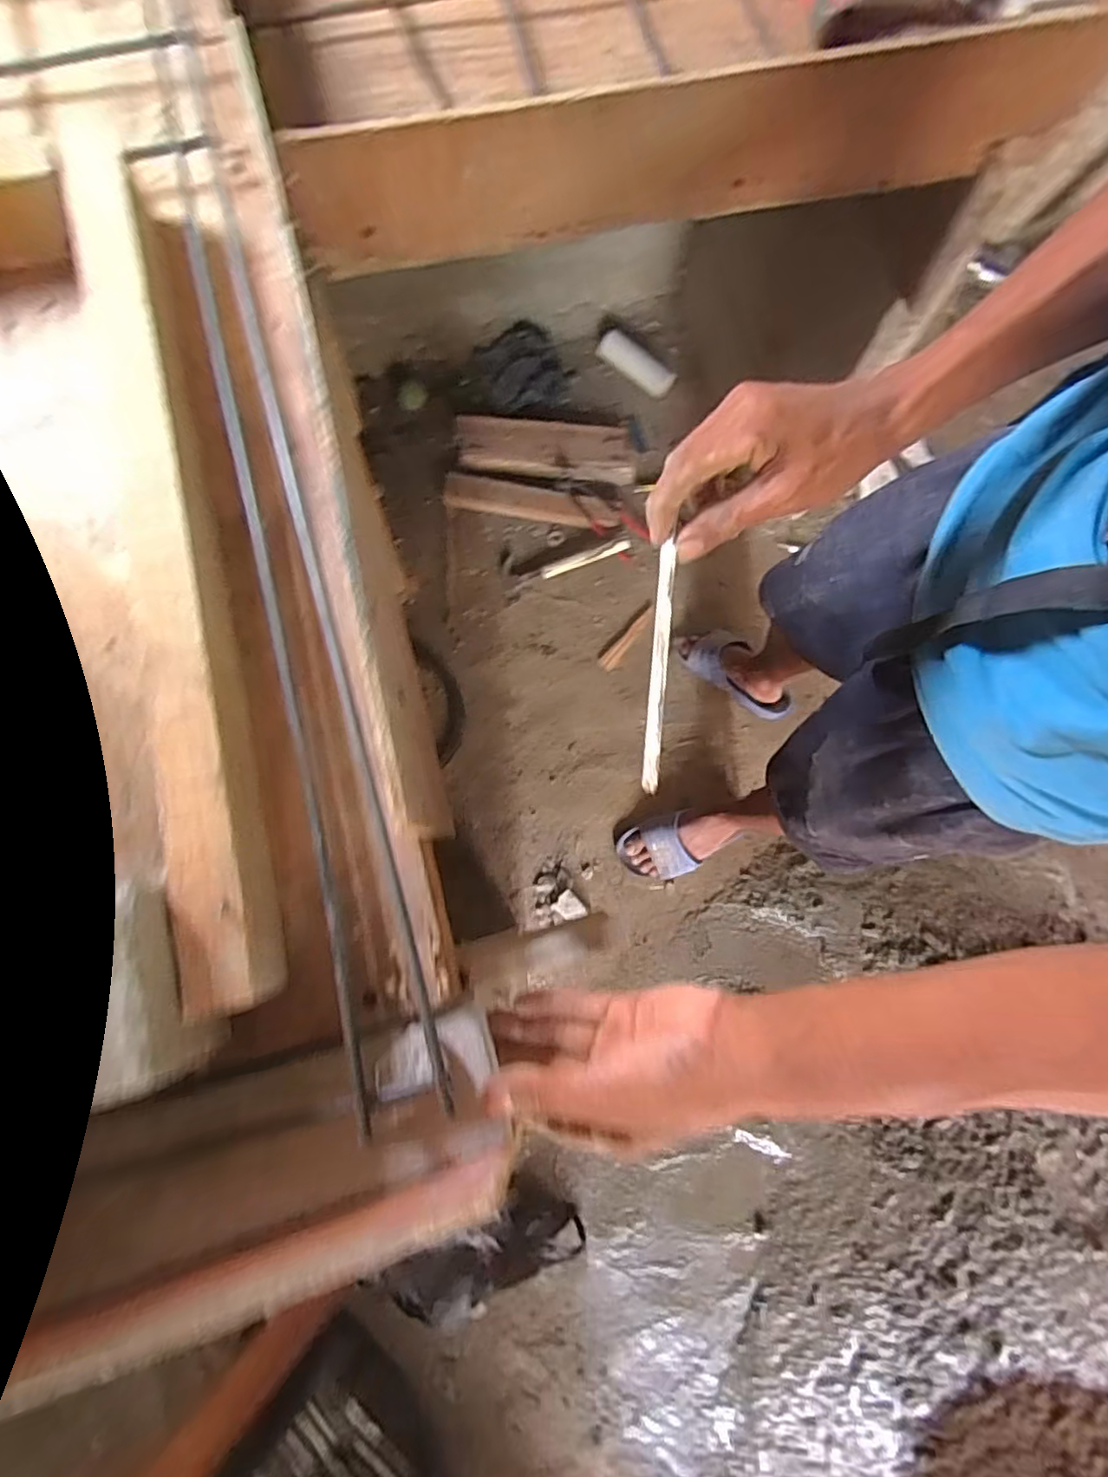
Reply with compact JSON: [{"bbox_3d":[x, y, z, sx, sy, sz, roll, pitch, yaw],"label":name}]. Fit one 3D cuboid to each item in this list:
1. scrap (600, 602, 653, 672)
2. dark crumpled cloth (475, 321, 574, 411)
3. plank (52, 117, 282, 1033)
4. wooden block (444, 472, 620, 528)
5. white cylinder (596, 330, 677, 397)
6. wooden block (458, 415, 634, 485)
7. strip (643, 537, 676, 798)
[{"bbox_3d":[0.157,-0.214,1.308,0.030,0.012,0.172,40,79,7],"label":"scrap"},{"bbox_3d":[-0.069,-0.855,1.412,0.193,0.035,0.237,-16,78,-5],"label":"dark crumpled cloth"},{"bbox_3d":[-0.220,-0.129,0.349,0.046,0.024,0.535,-15,78,-4],"label":"plank"},{"bbox_3d":[-0.050,-0.515,1.349,0.374,0.038,0.067,8,77,0],"label":"wooden block"},{"bbox_3d":[0.188,-0.853,1.419,0.185,0.049,0.064,30,79,-8],"label":"white cylinder"},{"bbox_3d":[-0.015,-0.646,1.371,0.377,0.045,0.140,4,77,-1],"label":"wooden block"},{"bbox_3d":[0.062,-0.043,0.366,0.009,0.007,0.148,6,82,1],"label":"strip"}]

